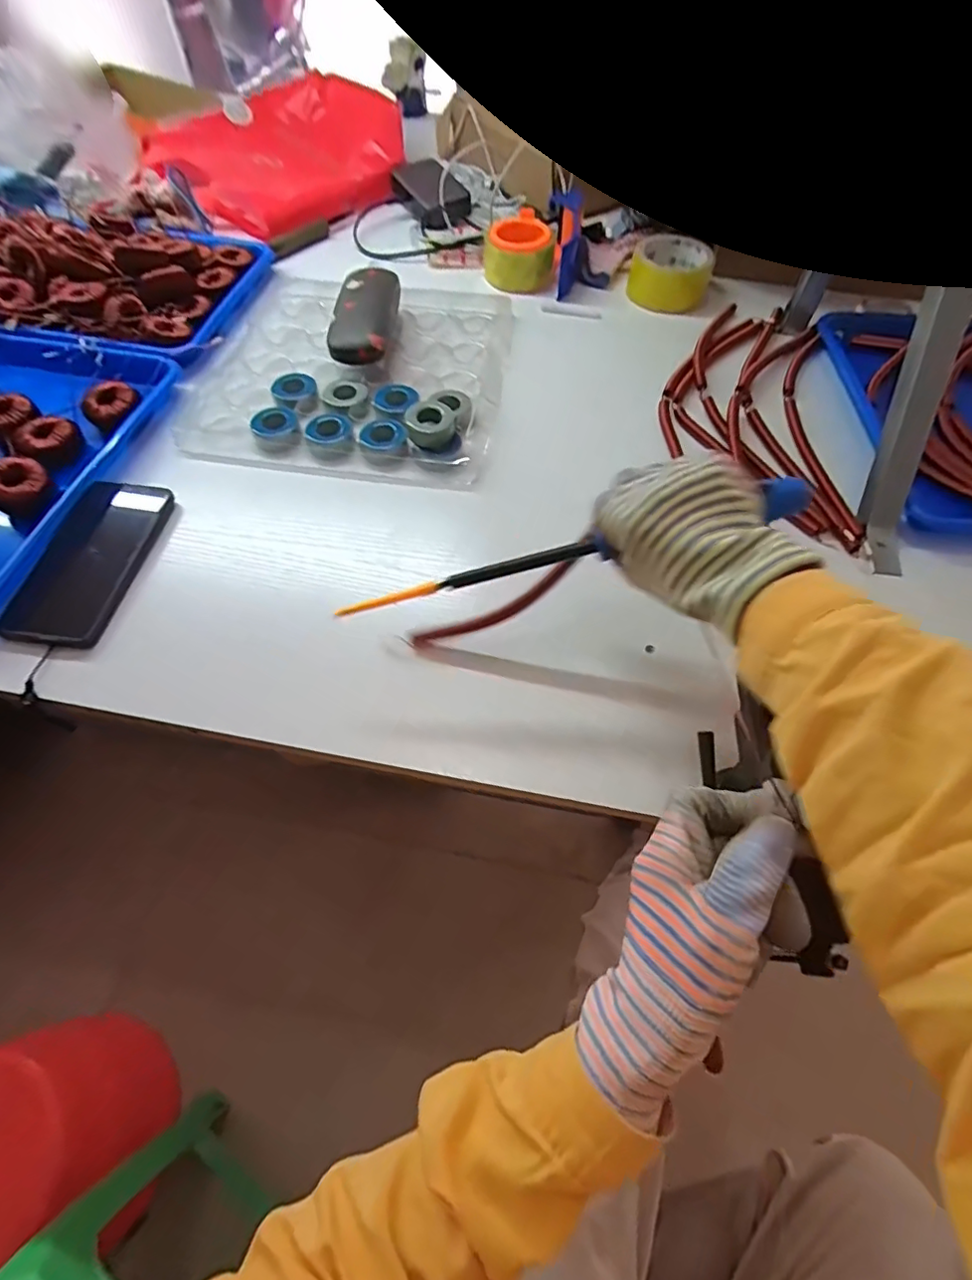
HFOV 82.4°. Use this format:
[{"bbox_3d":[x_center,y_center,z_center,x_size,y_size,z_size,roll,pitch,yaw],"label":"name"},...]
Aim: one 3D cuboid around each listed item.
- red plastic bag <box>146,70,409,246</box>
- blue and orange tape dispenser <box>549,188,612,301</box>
[{"bbox_3d":[-0.301,-0.745,0.836,0.354,0.060,0.325,39,65,20],"label":"red plastic bag"},{"bbox_3d":[0.119,-0.505,0.707,0.069,0.056,0.156,0,58,-1],"label":"blue and orange tape dispenser"}]

